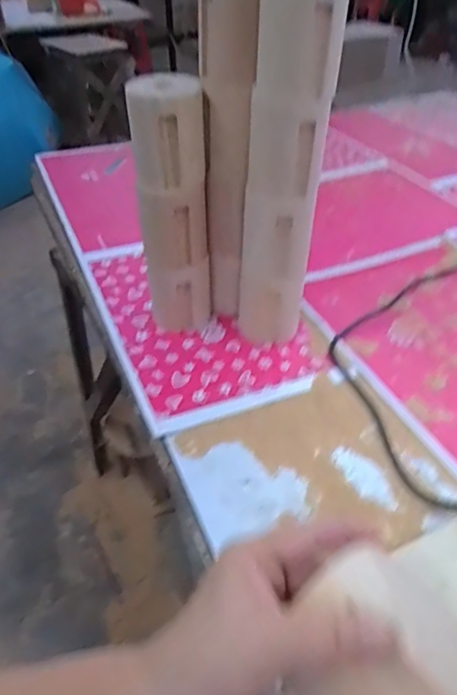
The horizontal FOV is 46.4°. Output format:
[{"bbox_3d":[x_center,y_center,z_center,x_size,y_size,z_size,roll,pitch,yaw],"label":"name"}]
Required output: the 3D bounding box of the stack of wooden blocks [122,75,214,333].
[{"bbox_3d":[-0.066,-0.161,0.653,0.082,0.295,0.086,-6,40,-6],"label":"stack of wooden blocks"}]

